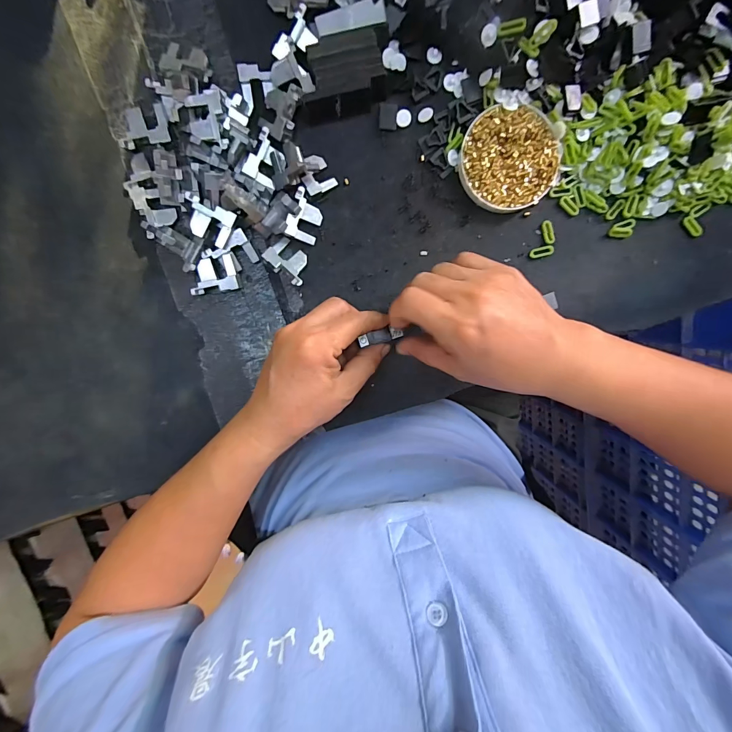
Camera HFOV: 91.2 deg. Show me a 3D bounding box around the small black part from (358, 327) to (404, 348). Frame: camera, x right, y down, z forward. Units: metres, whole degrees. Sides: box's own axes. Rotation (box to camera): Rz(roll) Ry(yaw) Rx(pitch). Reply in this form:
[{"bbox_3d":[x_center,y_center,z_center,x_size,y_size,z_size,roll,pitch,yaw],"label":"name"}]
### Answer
[{"bbox_3d":[0.011,-0.023,0.275,0.035,0.004,0.010,-15,98,-14],"label":"small black part"}]

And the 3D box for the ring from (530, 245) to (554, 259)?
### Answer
[{"bbox_3d":[0.146,-0.094,0.296,0.019,0.004,0.008,-12,98,-2],"label":"ring"}]

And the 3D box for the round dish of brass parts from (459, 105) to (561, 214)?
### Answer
[{"bbox_3d":[0.111,-0.160,0.280,0.074,0.014,0.072,0,97,-4],"label":"round dish of brass parts"}]

